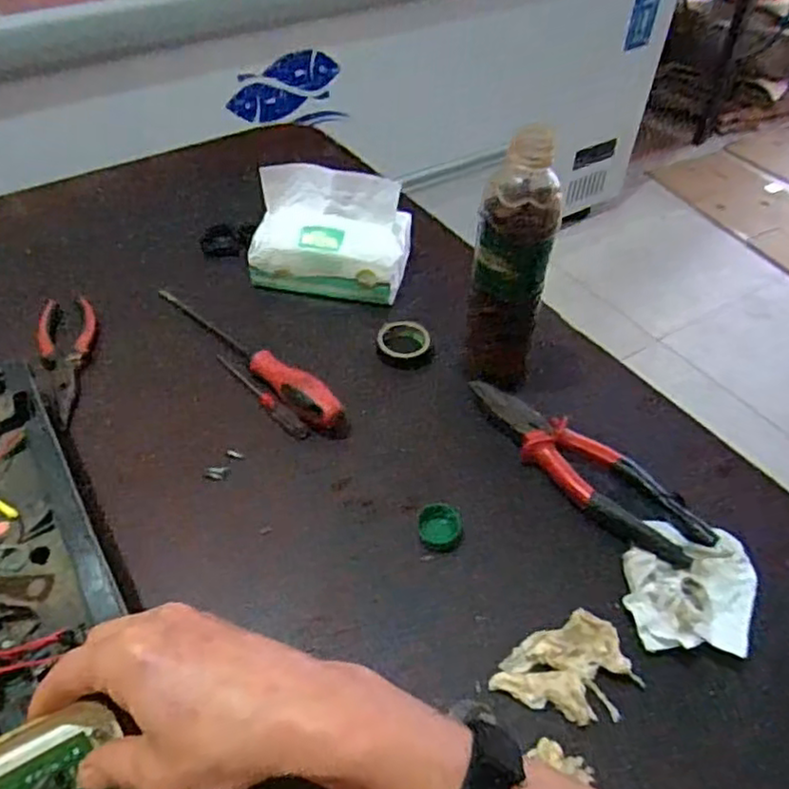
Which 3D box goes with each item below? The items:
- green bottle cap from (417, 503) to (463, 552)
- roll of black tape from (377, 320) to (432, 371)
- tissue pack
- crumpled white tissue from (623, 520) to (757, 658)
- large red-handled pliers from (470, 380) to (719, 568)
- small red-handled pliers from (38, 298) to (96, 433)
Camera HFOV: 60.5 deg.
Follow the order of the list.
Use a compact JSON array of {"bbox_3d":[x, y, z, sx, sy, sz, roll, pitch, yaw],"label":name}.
[{"bbox_3d":[0.033,0.094,0.483,0.031,0.016,0.028,6,47,2],"label":"green bottle cap"},{"bbox_3d":[0.009,-0.045,0.594,0.047,0.013,0.043,2,47,-2],"label":"roll of black tape"},{"bbox_3d":[-0.062,-0.151,0.633,0.149,0.084,0.081,3,47,0],"label":"tissue pack"},{"bbox_3d":[0.194,0.124,0.445,0.079,0.020,0.097,25,51,19],"label":"crumpled white tissue"},{"bbox_3d":[0.141,0.050,0.513,0.049,0.021,0.203,-31,56,-28],"label":"large red-handled pliers"},{"bbox_3d":[-0.280,-0.032,0.578,0.046,0.007,0.149,-11,49,-13],"label":"small red-handled pliers"}]

